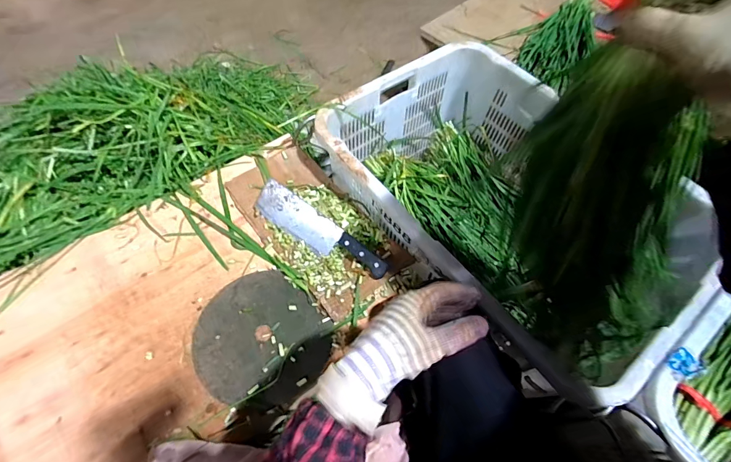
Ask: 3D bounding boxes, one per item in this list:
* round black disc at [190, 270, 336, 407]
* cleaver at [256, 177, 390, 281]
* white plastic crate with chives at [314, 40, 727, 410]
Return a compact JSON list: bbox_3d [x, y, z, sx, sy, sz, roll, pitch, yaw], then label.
[{"bbox_3d":[-0.167,0.168,0.576,0.212,0.006,0.191,39,64,18],"label":"round black disc"},{"bbox_3d":[-0.081,0.001,0.656,0.272,0.020,0.065,32,98,14],"label":"cleaver"},{"bbox_3d":[0.256,-0.043,0.757,0.453,0.273,0.677,-33,66,-21],"label":"white plastic crate with chives"}]

